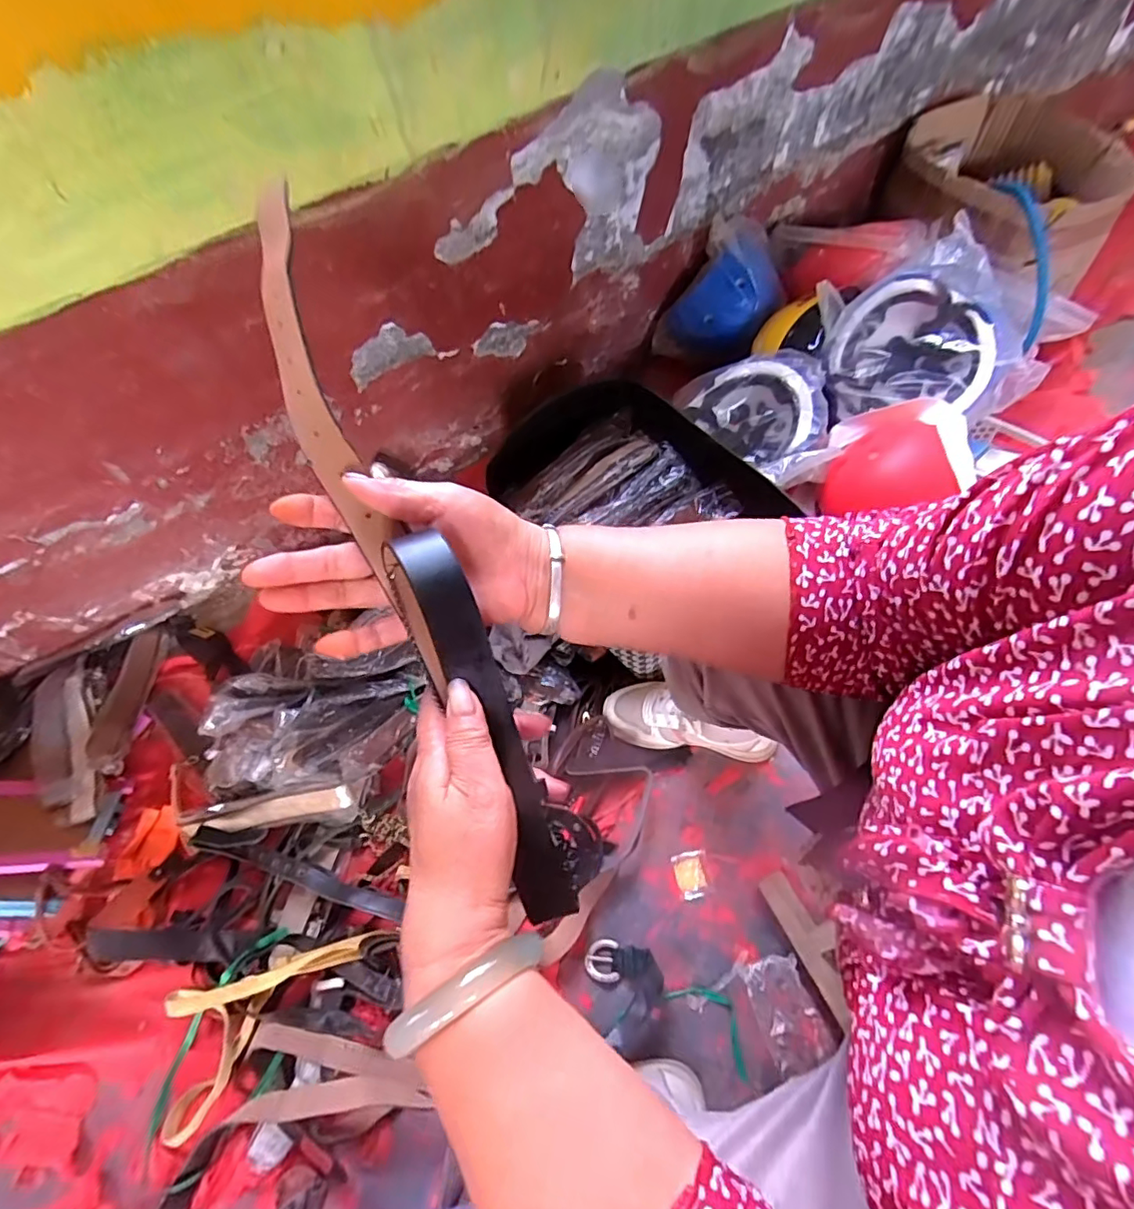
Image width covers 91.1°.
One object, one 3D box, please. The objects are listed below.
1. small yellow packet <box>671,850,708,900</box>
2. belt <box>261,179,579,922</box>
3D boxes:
[{"bbox_3d":[0.165,0.357,0.733,0.043,0.006,0.055,-13,62,0],"label":"small yellow packet"},{"bbox_3d":[-0.096,-0.042,0.306,0.046,0.052,0.450,-26,84,-9],"label":"belt"}]

